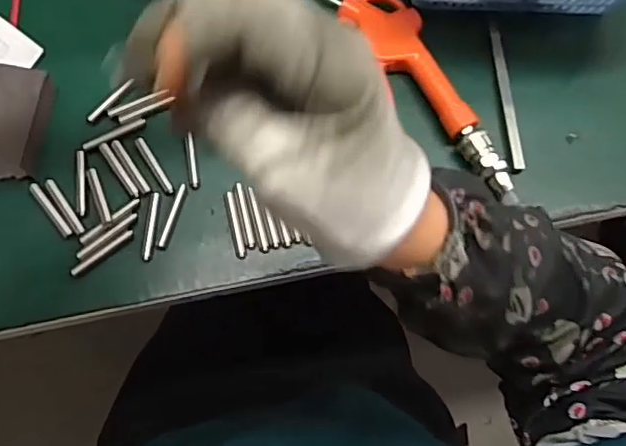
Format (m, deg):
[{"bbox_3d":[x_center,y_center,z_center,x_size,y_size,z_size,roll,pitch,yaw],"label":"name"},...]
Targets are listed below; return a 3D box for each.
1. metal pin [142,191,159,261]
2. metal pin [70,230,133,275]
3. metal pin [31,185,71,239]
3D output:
[{"bbox_3d":[-0.113,0.002,0.411,0.007,0.007,0.050,3,73,-1],"label":"metal pin"},{"bbox_3d":[-0.144,0.021,0.405,0.047,0.005,0.005,-37,78,-12],"label":"metal pin"},{"bbox_3d":[-0.185,-0.009,0.415,0.007,0.004,0.048,-37,78,-12],"label":"metal pin"}]

